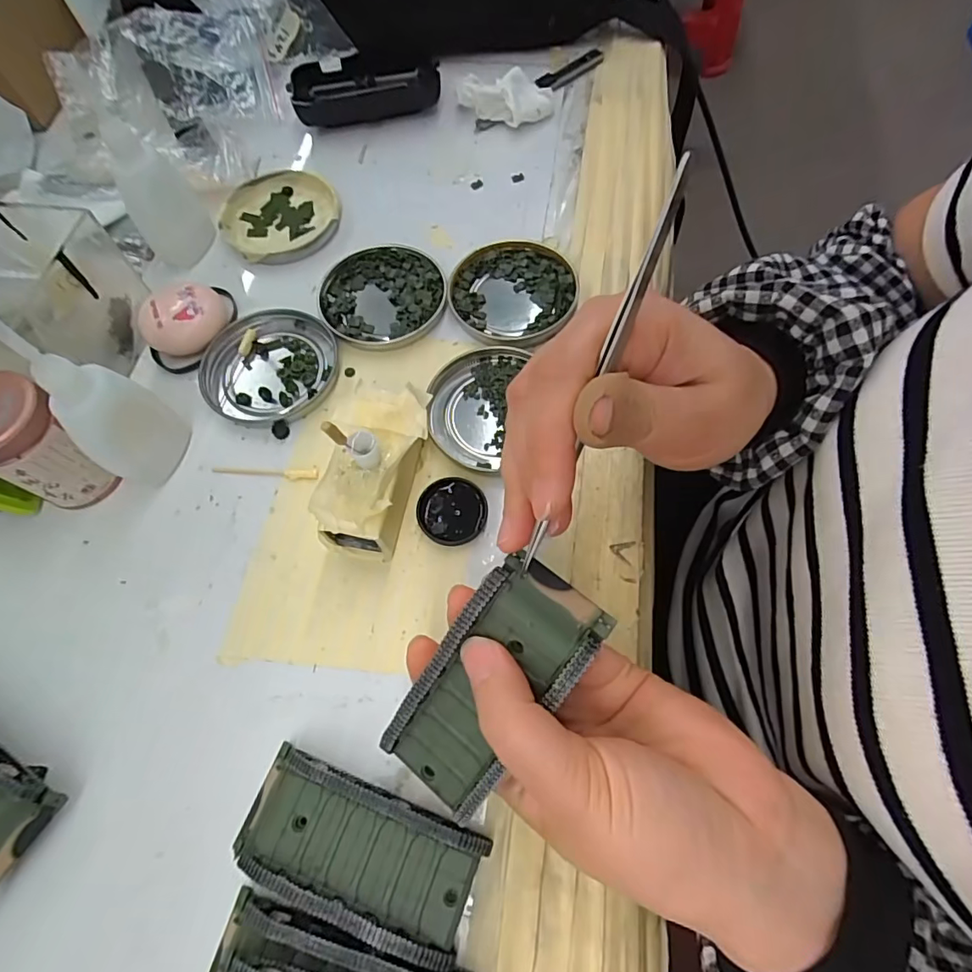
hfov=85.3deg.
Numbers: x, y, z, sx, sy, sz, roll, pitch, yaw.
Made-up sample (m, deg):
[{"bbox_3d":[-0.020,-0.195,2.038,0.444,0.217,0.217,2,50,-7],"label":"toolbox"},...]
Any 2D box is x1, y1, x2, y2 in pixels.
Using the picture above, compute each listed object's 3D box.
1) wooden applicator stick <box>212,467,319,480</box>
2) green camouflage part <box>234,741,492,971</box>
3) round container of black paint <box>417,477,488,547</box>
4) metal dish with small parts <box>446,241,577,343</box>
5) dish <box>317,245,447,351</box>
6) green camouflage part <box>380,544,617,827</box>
[{"bbox_3d":[-0.122,-0.008,0.289,0.060,0.004,0.006,3,66,4],"label":"wooden applicator stick"},{"bbox_3d":[-0.052,0.144,0.211,0.096,0.019,0.045,19,68,11],"label":"green camouflage part"},{"bbox_3d":[-0.018,0.013,0.275,0.035,0.006,0.035,-1,66,2],"label":"round container of black paint"},{"bbox_3d":[0.016,-0.123,0.330,0.078,0.009,0.076,-4,66,1],"label":"metal dish with small parts"},{"bbox_3d":[-0.065,-0.120,0.333,0.077,0.008,0.075,-1,66,2],"label":"dish"},{"bbox_3d":[0.000,0.073,0.187,0.041,0.018,0.095,36,106,17],"label":"green camouflage part"}]

